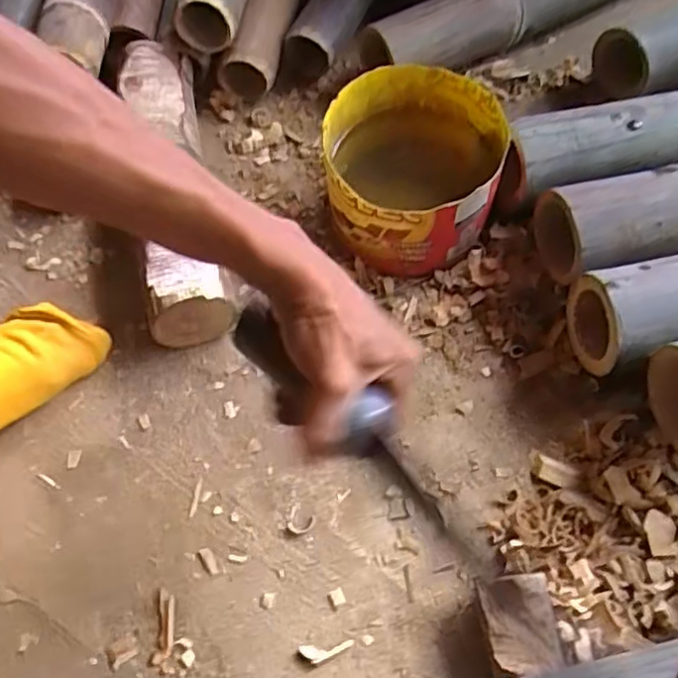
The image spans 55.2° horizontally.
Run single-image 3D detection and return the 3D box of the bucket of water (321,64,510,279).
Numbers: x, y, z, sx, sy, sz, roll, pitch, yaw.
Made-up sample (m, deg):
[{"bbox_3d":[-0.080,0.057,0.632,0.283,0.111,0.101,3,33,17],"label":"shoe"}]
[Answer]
[{"bbox_3d":[0.061,-0.141,0.562,0.142,0.104,0.147,-1,61,2],"label":"bucket of water"}]

